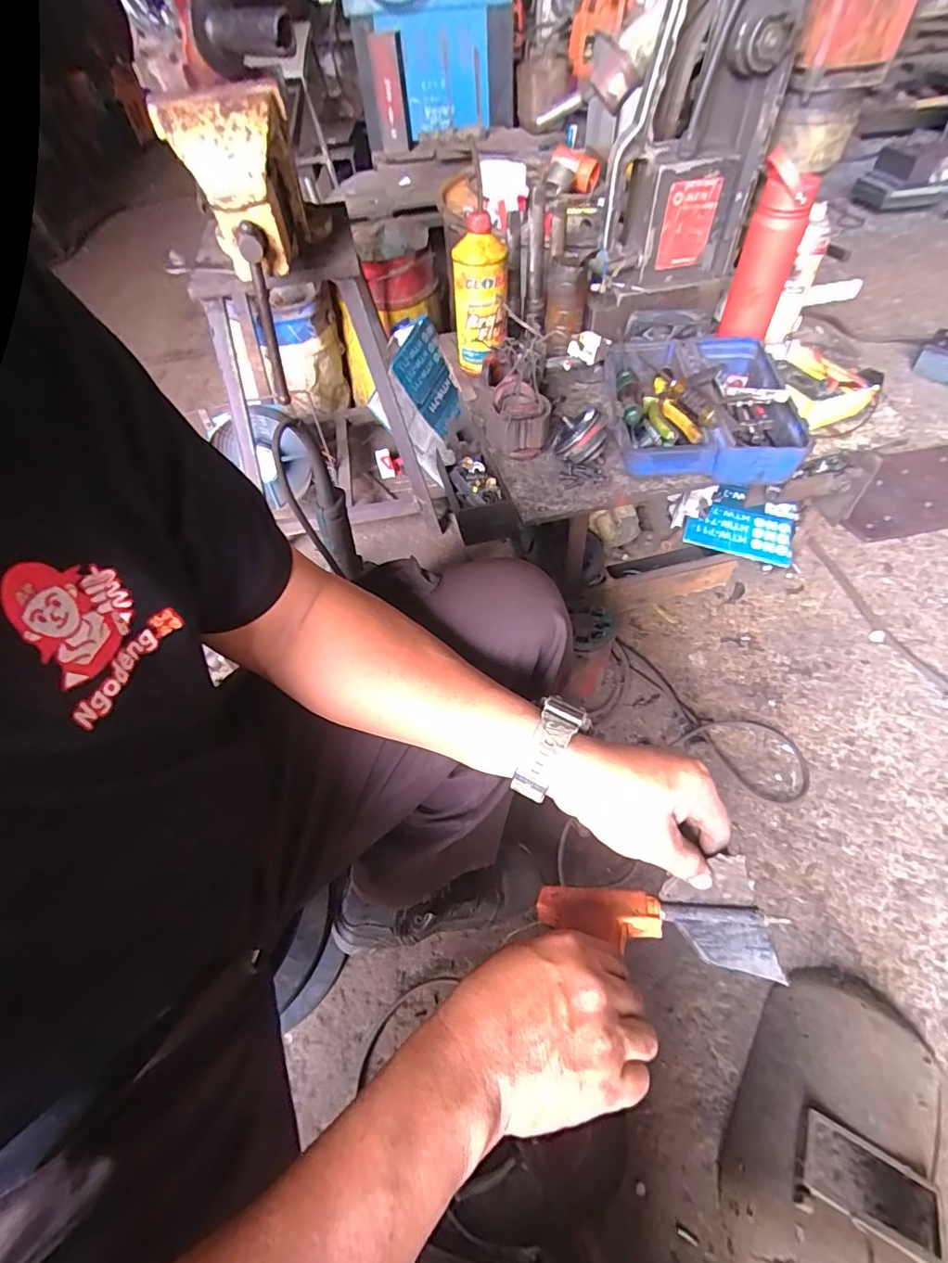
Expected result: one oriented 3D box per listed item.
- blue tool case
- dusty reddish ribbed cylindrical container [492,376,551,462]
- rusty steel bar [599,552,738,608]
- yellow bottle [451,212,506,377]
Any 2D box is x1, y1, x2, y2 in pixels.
[{"bbox_3d":[0.324,-0.331,0.759,0.240,0.088,0.280,4,52,7],"label":"blue tool case"},{"bbox_3d":[0.071,-0.310,0.772,0.076,0.085,0.090,-1,52,3],"label":"dusty reddish ribbed cylindrical container"},{"bbox_3d":[0.355,-0.086,0.957,0.270,0.094,0.023,-12,52,-6],"label":"rusty steel bar"},{"bbox_3d":[0.009,-0.522,0.830,0.081,0.202,0.073,-1,52,3],"label":"yellow bottle"}]

